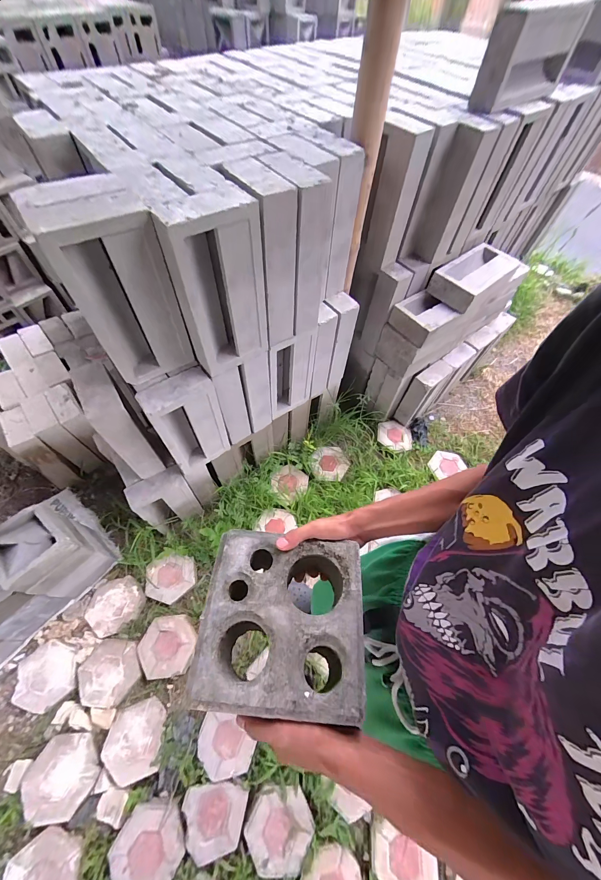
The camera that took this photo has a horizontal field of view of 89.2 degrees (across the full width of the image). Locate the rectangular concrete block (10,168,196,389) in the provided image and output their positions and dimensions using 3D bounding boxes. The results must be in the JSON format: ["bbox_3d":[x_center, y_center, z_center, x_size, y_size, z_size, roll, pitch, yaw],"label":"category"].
[{"bbox_3d":[-0.417,-0.345,0.727,0.214,0.392,0.176,-23,64,-14],"label":"rectangular concrete block"}]

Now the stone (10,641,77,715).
[{"bbox_3d":[-0.922,0.852,1.106,0.182,0.047,0.204,-13,62,-9],"label":"stone"}]

